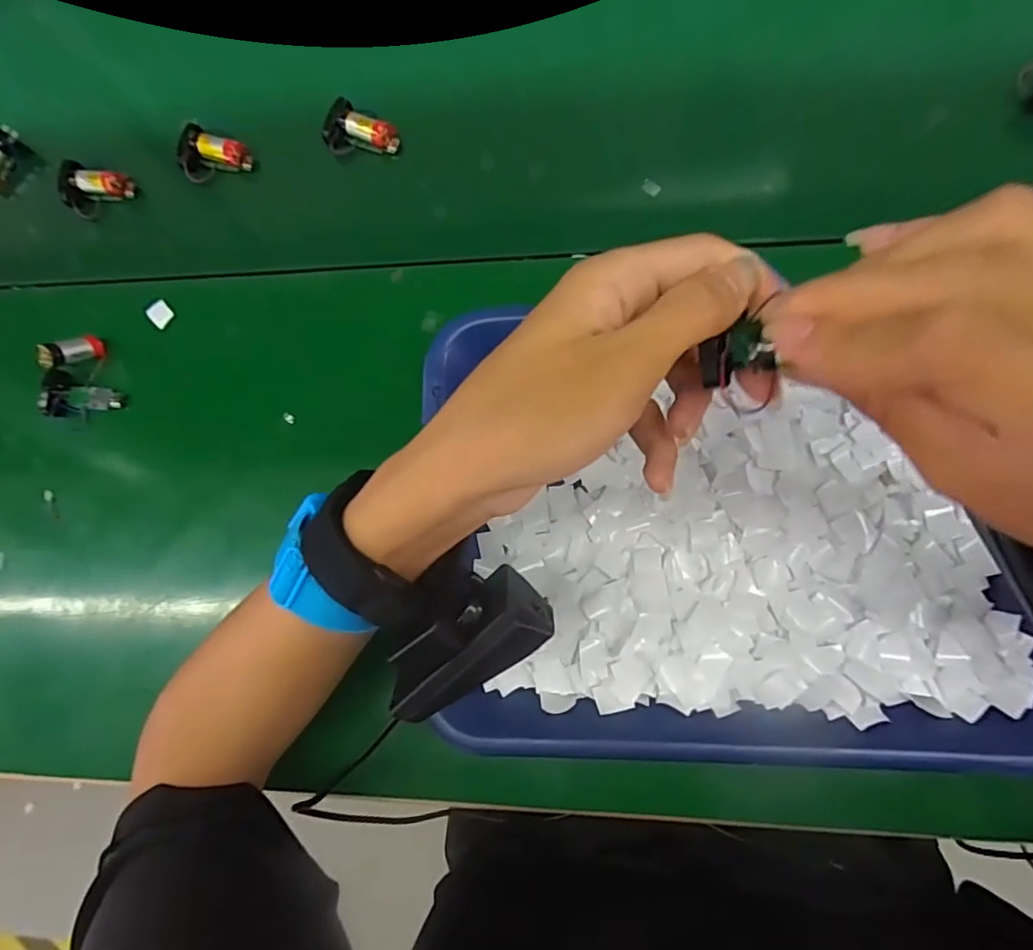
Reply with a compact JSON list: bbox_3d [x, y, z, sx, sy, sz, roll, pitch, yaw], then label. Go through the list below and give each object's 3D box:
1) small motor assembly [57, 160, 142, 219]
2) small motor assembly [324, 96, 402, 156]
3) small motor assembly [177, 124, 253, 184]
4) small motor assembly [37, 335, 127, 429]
[{"bbox_3d":[-0.317,-0.215,0.438,0.048,0.027,0.034,11,84,8],"label":"small motor assembly"},{"bbox_3d":[-0.110,-0.244,0.413,0.051,0.024,0.032,26,86,9],"label":"small motor assembly"},{"bbox_3d":[-0.223,-0.232,0.427,0.047,0.025,0.035,26,86,9],"label":"small motor assembly"},{"bbox_3d":[-0.309,-0.066,0.398,0.047,0.033,0.054,-25,81,3],"label":"small motor assembly"}]

